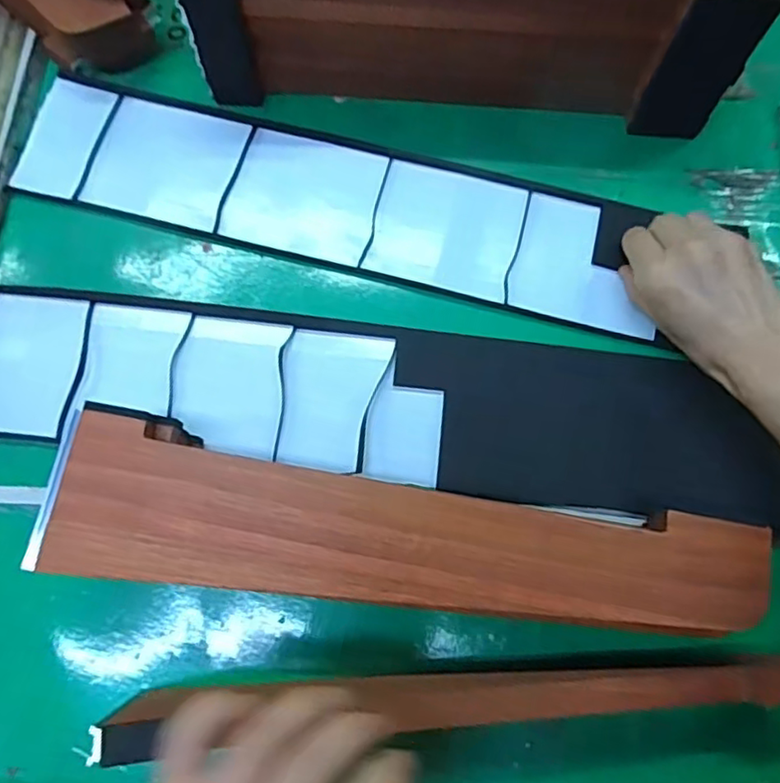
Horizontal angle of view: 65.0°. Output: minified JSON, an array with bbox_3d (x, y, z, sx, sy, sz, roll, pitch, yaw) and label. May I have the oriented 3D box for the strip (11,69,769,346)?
[{"bbox_3d":[-0.040,-0.132,0.417,0.431,0.006,0.100,15,74,4],"label":"strip"}]

